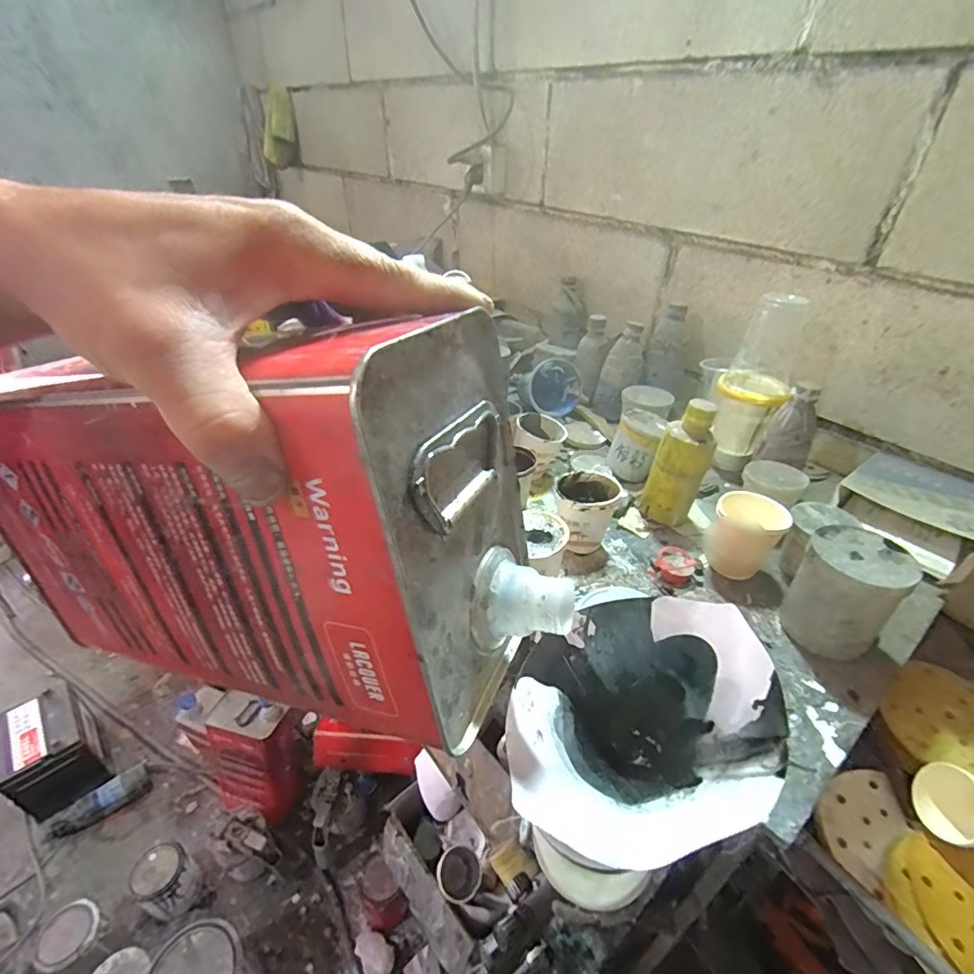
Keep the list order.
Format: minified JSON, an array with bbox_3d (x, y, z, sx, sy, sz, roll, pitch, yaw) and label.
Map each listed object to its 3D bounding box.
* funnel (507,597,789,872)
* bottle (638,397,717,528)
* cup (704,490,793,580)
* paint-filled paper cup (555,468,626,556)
[{"bbox_3d":[0.070,0.119,0.242,0.111,0.095,0.112,1,37,-1],"label":"funnel"},{"bbox_3d":[0.233,-0.027,0.609,0.052,0.150,0.061,-23,43,-28],"label":"bottle"},{"bbox_3d":[0.290,0.056,0.561,0.073,0.072,0.081,20,41,23],"label":"cup"},{"bbox_3d":[0.122,0.027,0.602,0.075,0.080,0.081,1,37,-1],"label":"paint-filled paper cup"}]

